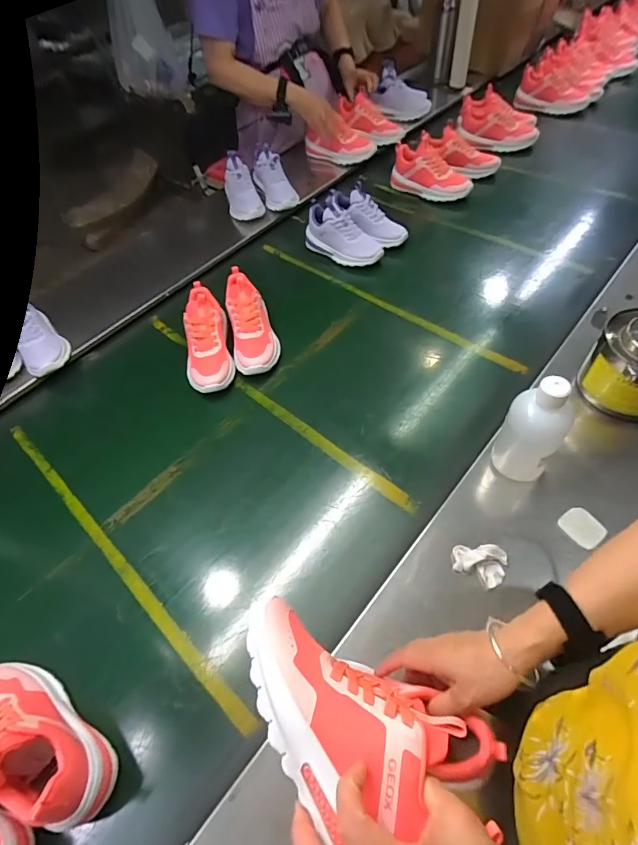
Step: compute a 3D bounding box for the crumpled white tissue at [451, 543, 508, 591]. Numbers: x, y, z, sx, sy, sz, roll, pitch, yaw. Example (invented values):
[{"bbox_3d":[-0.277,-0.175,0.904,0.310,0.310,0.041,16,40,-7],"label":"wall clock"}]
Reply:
[{"bbox_3d":[0.210,0.181,0.565,0.067,0.026,0.049,22,63,20],"label":"crumpled white tissue"}]

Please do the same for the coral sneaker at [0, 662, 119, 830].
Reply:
[{"bbox_3d":[-0.337,0.343,0.483,0.236,0.110,0.083,21,57,24],"label":"coral sneaker"}]

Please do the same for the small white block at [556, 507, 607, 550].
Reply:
[{"bbox_3d":[0.360,0.142,0.590,0.045,0.008,0.054,-32,59,-12],"label":"small white block"}]

